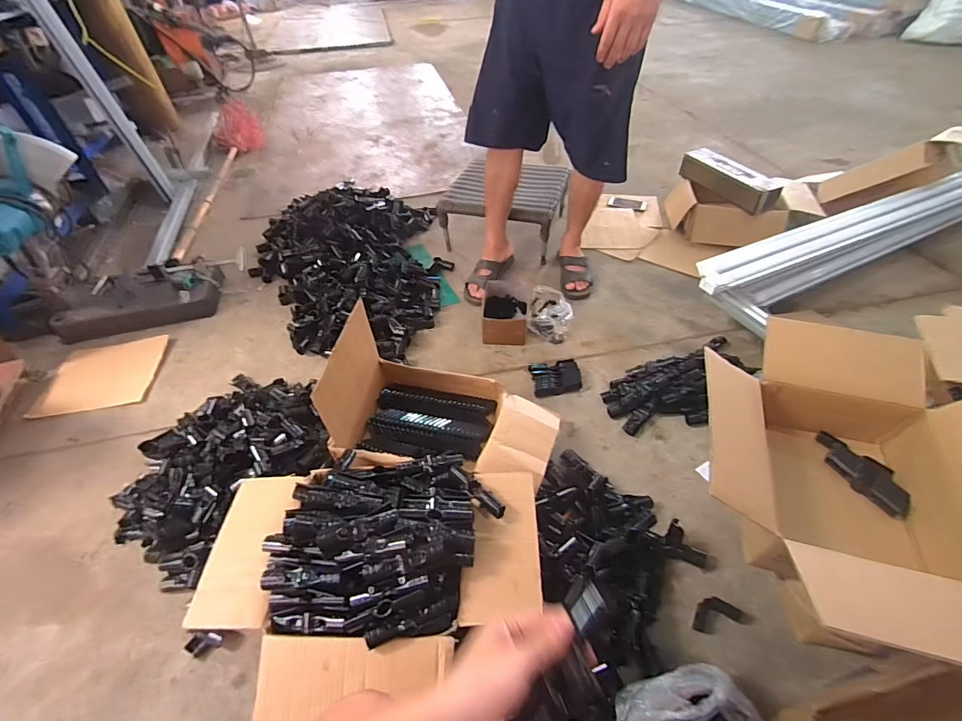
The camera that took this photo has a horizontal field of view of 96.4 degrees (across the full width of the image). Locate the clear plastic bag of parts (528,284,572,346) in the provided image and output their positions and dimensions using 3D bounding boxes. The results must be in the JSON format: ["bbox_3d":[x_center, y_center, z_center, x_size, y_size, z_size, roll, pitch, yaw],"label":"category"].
[{"bbox_3d":[0.220,-0.159,1.371,0.134,0.065,0.230,4,48,5],"label":"clear plastic bag of parts"}]

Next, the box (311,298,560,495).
[{"bbox_3d":[-0.071,0.099,0.978,0.488,0.280,0.314,6,48,7],"label":"box"}]

